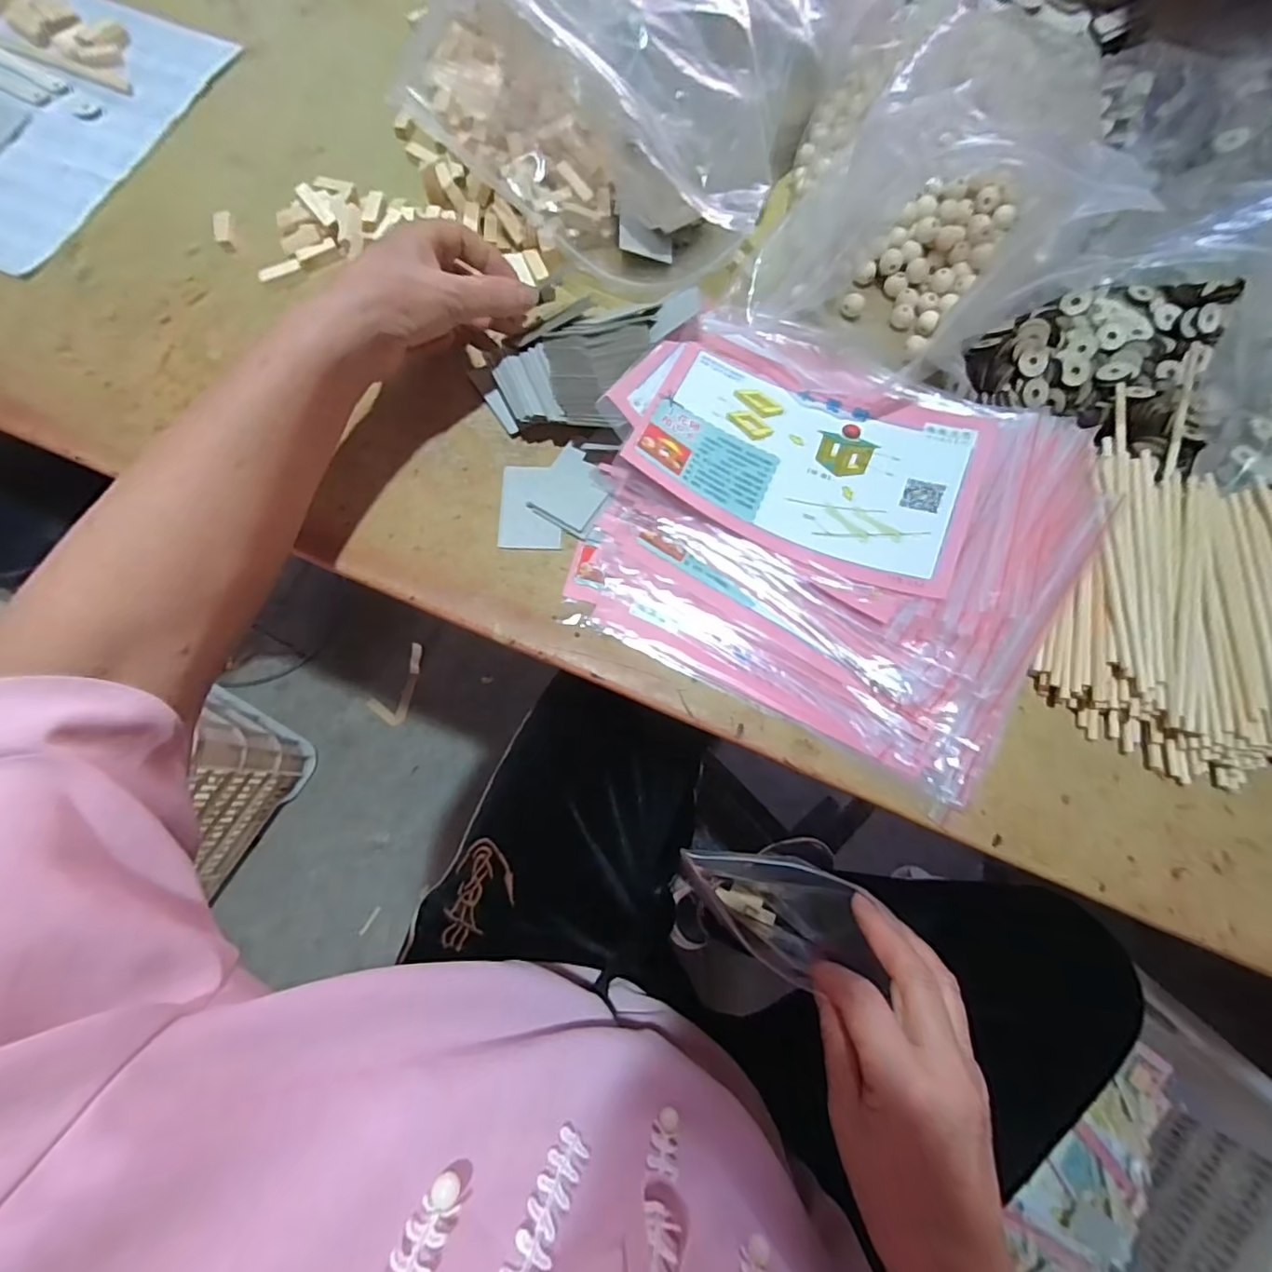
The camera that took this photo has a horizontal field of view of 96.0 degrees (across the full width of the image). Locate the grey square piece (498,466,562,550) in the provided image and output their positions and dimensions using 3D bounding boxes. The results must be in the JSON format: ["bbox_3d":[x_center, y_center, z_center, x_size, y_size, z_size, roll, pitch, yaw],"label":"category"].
[{"bbox_3d":[-0.069,-0.086,0.382,0.041,0.005,0.060,1,73,-1],"label":"grey square piece"}]

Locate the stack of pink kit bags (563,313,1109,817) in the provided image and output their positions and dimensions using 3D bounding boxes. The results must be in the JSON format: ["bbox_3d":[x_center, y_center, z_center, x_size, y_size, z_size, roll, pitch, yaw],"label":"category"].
[{"bbox_3d":[0.116,-0.072,0.350,0.283,0.046,0.245,27,75,6],"label":"stack of pink kit bags"}]

